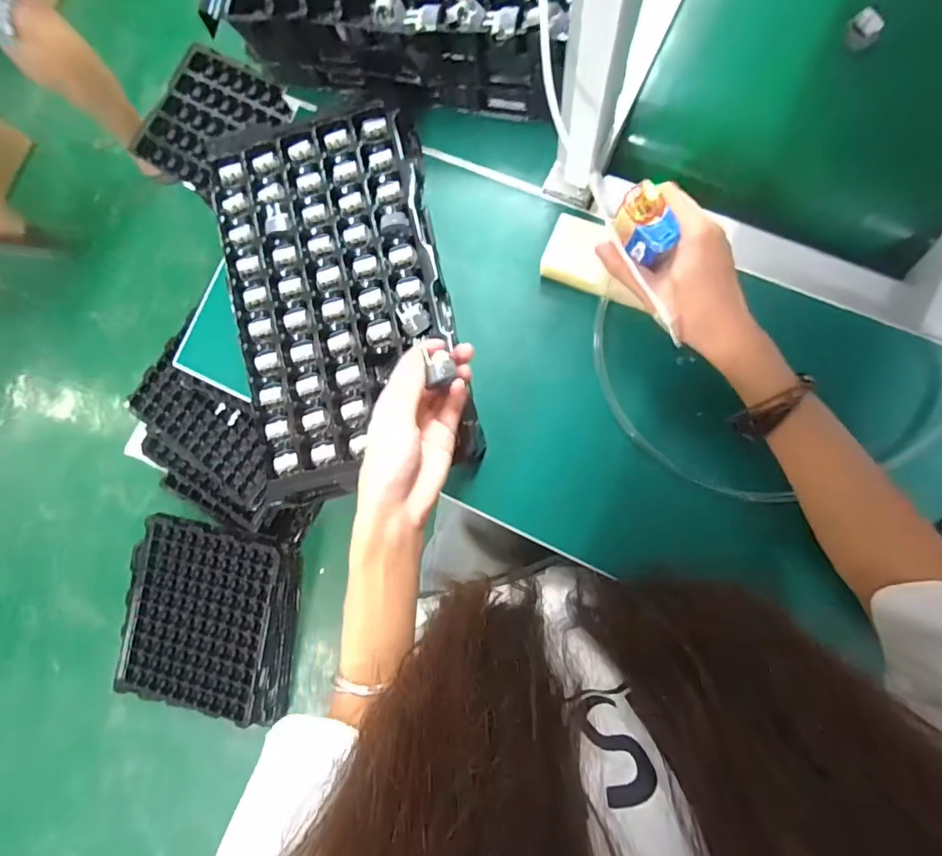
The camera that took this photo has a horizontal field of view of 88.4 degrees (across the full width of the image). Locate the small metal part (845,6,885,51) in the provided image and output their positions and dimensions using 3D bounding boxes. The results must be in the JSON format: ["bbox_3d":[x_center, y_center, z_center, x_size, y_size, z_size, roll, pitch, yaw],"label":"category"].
[{"bbox_3d":[0.351,-0.357,0.433,0.028,0.031,0.013,36,90,9],"label":"small metal part"}]

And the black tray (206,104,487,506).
[{"bbox_3d":[-0.126,-0.122,0.463,0.202,0.035,0.352,-12,84,6],"label":"black tray"}]

